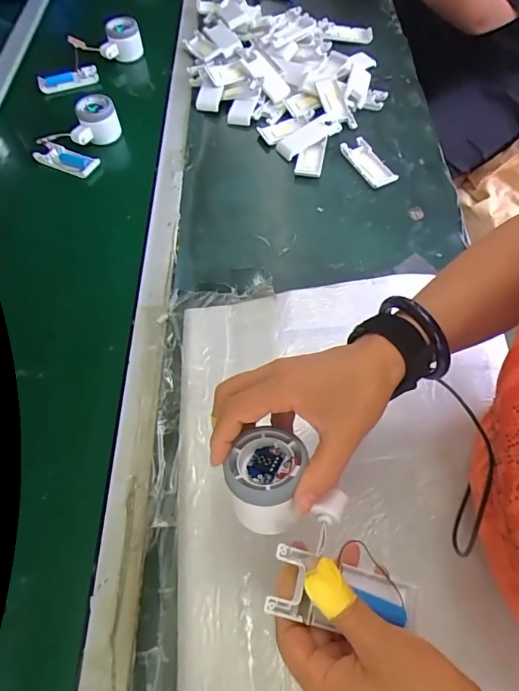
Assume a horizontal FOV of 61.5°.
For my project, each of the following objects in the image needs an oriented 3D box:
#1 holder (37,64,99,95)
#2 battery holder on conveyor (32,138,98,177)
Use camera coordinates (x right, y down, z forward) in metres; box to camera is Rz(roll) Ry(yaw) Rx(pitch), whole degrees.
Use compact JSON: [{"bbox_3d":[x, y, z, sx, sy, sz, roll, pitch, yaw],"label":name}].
[{"bbox_3d":[-0.346,-0.483,0.791,0.104,0.021,0.033,-21,62,-9],"label":"holder"},{"bbox_3d":[-0.304,-0.292,0.683,0.117,0.025,0.035,21,63,14],"label":"battery holder on conveyor"}]

